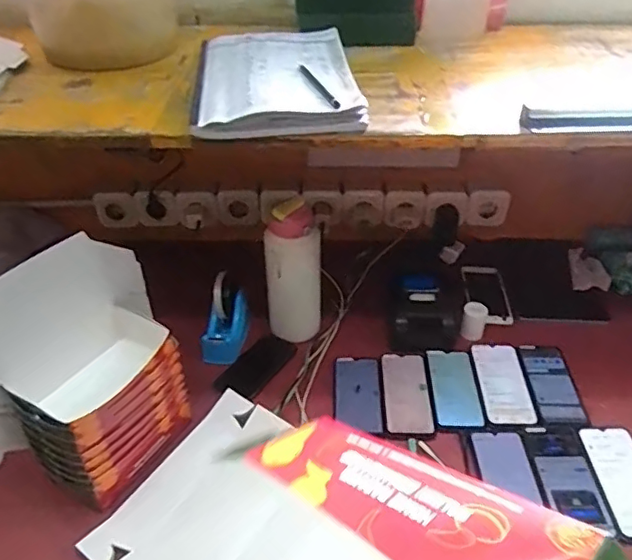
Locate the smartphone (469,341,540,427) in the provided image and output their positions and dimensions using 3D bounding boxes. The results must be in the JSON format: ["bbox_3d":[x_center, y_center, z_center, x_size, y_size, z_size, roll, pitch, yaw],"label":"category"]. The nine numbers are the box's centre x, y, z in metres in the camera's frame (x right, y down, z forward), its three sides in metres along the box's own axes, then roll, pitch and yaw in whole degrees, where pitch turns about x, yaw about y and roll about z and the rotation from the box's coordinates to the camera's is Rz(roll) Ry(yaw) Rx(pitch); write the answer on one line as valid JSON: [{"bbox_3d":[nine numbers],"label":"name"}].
[{"bbox_3d":[0.298,0.164,0.901,0.077,0.006,0.173,0,38,1],"label":"smartphone"}]

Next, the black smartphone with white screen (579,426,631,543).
[{"bbox_3d":[0.422,0.272,0.769,0.087,0.011,0.168,2,38,3],"label":"black smartphone with white screen"}]

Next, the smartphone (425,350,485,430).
[{"bbox_3d":[0.216,0.169,0.889,0.073,0.008,0.152,1,38,2],"label":"smartphone"}]

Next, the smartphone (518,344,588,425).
[{"bbox_3d":[0.373,0.163,0.898,0.073,0.005,0.163,2,38,4],"label":"smartphone"}]

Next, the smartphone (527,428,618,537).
[{"bbox_3d":[0.341,0.270,0.773,0.079,0.015,0.151,1,38,2],"label":"smartphone"}]

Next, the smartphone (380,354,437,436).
[{"bbox_3d":[0.141,0.177,0.886,0.076,0.012,0.152,0,38,0],"label":"smartphone"}]

